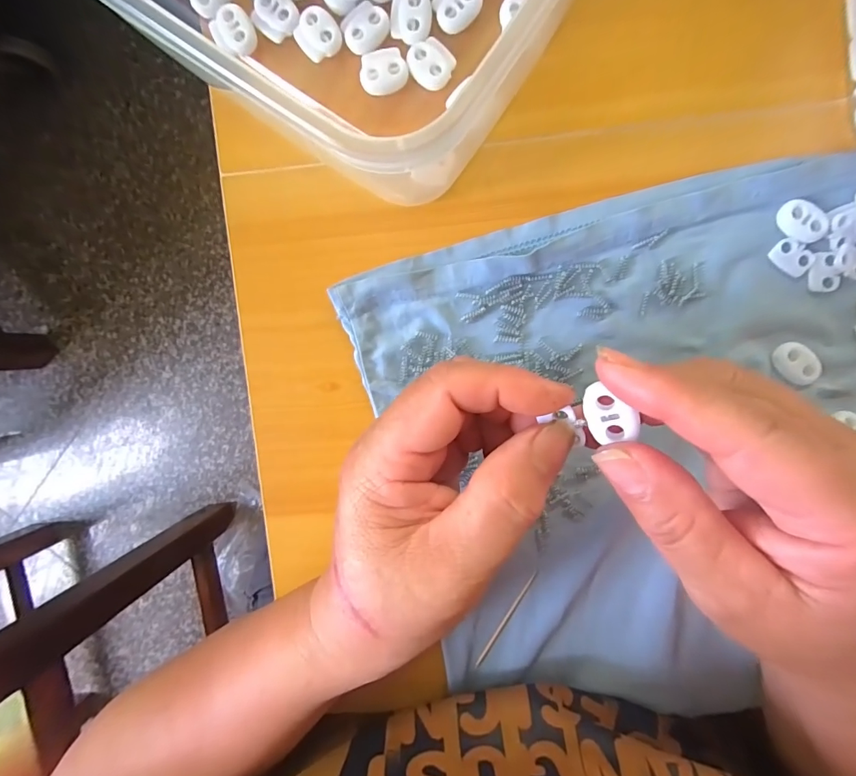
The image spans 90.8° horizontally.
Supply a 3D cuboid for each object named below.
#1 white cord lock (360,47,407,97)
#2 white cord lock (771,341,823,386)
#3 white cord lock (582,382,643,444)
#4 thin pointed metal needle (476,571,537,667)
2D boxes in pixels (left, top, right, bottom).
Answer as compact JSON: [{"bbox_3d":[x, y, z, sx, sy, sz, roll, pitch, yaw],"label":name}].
[{"bbox_3d":[-0.021,-0.147,0.196,0.022,0.004,0.021,1,96,4],"label":"white cord lock"},{"bbox_3d":[0.176,-0.012,0.201,0.022,0.005,0.015,42,98,-1],"label":"white cord lock"},{"bbox_3d":[0.056,0.008,0.132,0.014,0.006,0.019,-20,93,34],"label":"white cord lock"},{"bbox_3d":[0.042,0.124,0.226,0.004,0.004,0.061,31,98,0],"label":"thin pointed metal needle"}]

